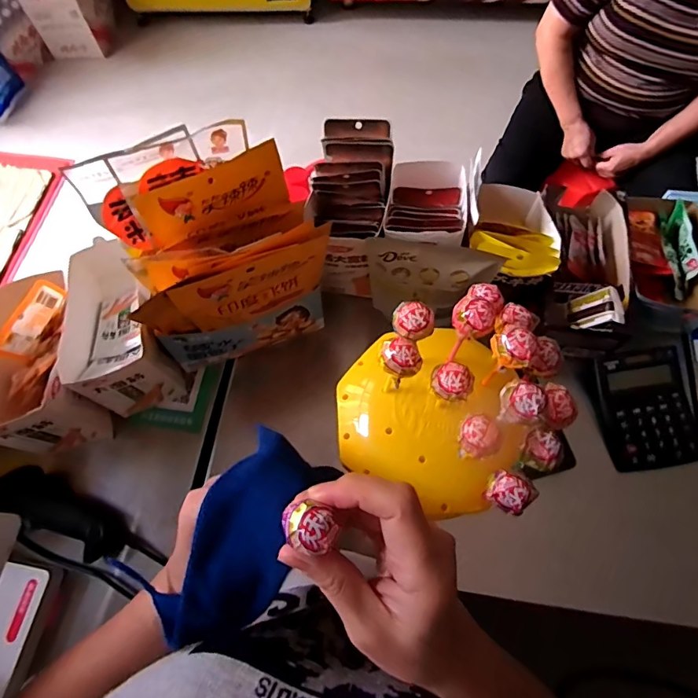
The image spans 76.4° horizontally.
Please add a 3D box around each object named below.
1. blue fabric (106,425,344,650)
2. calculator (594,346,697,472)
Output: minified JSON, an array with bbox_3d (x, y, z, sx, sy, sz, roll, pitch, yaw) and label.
[{"bbox_3d":[-0.068,0.110,0.256,0.071,0.024,0.125,27,83,13],"label":"blue fabric"},{"bbox_3d":[0.373,0.073,0.555,0.111,0.019,0.141,-8,79,0],"label":"calculator"}]

